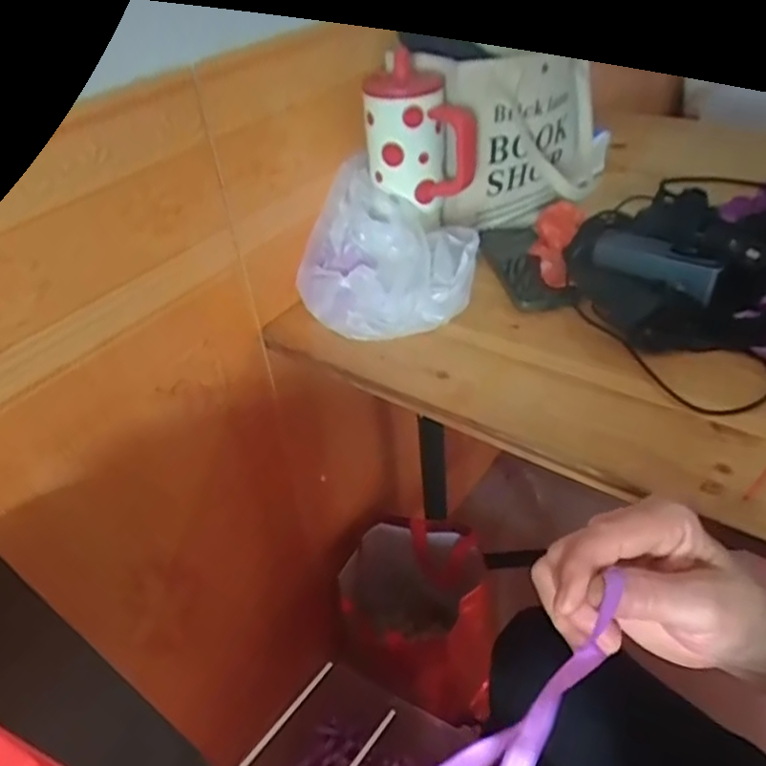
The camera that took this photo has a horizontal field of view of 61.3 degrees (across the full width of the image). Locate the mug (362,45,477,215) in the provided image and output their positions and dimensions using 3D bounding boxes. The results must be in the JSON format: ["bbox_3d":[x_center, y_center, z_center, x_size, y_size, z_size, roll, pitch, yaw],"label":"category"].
[{"bbox_3d":[0.041,-0.276,0.705,0.114,0.135,0.092,-3,39,4],"label":"mug"}]

